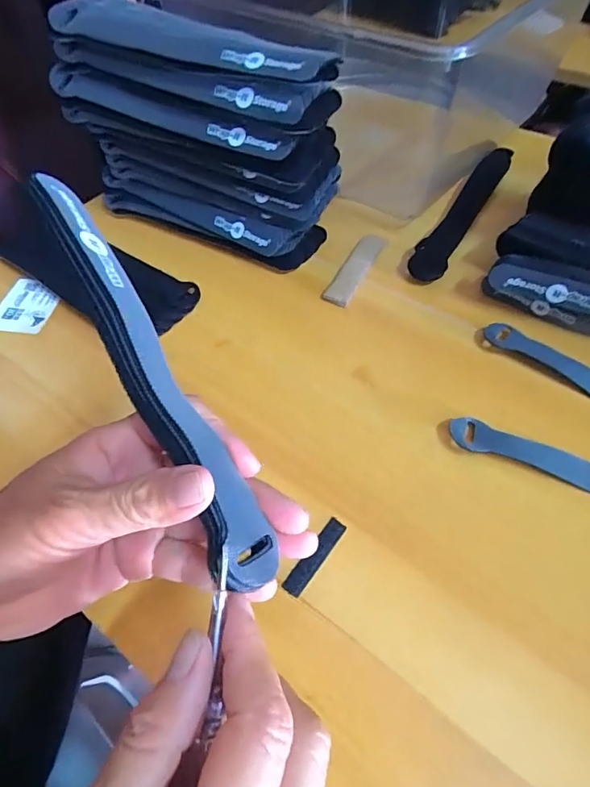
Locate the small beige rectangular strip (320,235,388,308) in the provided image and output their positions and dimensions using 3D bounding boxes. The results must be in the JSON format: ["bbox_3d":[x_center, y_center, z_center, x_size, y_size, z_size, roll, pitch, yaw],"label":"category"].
[{"bbox_3d":[0.051,-0.104,0.379,0.022,0.005,0.088,24,60,18],"label":"small beige rectangular strip"}]

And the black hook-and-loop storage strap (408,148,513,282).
[{"bbox_3d":[0.154,-0.169,0.414,0.028,0.013,0.210,25,61,19],"label":"black hook-and-loop storage strap"}]

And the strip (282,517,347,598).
[{"bbox_3d":[0.011,0.088,0.250,0.010,0.004,0.047,32,63,22],"label":"strip"}]

